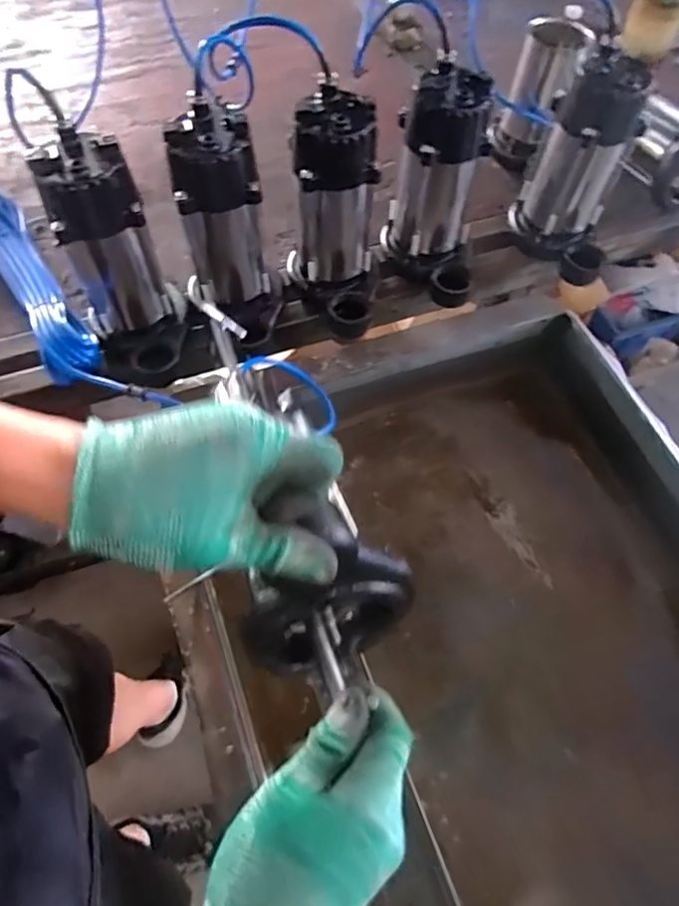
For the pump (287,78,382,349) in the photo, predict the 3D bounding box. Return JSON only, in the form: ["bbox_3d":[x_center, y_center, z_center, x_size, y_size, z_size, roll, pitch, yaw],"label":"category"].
[{"bbox_3d":[0.001,-0.270,0.680,0.092,0.233,0.148,-24,65,-15],"label":"pump"}]

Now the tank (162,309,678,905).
[{"bbox_3d":[0.163,0.227,0.666,0.587,0.243,0.737,-20,64,-13],"label":"tank"}]

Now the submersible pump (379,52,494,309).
[{"bbox_3d":[0.119,-0.307,0.699,0.113,0.233,0.122,5,61,0],"label":"submersible pump"}]

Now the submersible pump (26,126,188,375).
[{"bbox_3d":[-0.245,-0.203,0.645,0.105,0.255,0.104,-26,65,-16],"label":"submersible pump"}]

